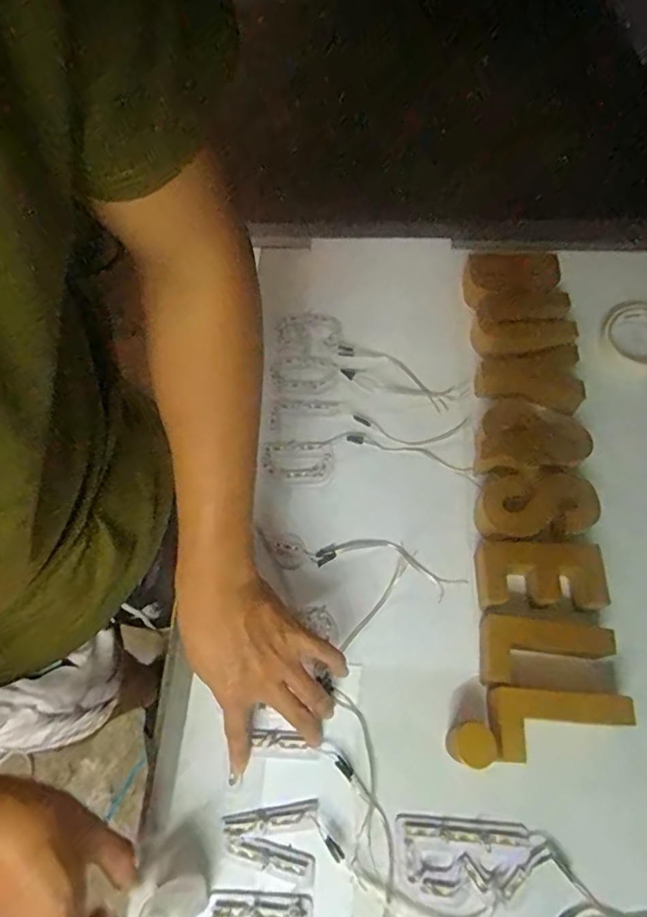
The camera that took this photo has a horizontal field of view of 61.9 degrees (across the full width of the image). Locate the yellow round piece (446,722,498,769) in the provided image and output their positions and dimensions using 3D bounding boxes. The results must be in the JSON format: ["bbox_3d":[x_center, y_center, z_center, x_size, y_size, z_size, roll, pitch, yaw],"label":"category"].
[{"bbox_3d":[0.125,0.244,0.459,0.034,0.044,0.033,-1,63,1],"label":"yellow round piece"}]

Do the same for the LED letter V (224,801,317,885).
[{"bbox_3d":[-0.042,0.320,0.444,0.078,0.006,0.053,-8,63,-2],"label":"LED letter V"}]

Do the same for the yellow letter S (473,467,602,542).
[{"bbox_3d":[0.216,0.047,0.553,0.114,0.028,0.076,4,63,4],"label":"yellow letter S"}]

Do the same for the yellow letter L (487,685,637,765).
[{"bbox_3d":[0.198,0.227,0.455,0.113,0.032,0.056,3,63,3],"label":"yellow letter L"}]

